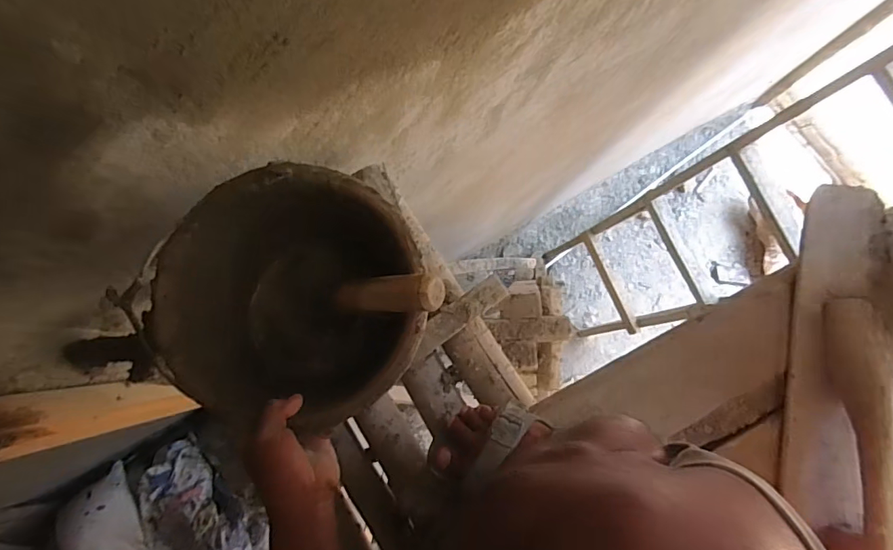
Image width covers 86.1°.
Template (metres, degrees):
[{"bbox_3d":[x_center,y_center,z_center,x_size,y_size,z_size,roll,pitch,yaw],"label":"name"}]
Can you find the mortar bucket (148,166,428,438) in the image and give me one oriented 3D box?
[{"bbox_3d":[-0.152,0.029,0.549,0.240,0.209,0.249,0,82,-2],"label":"mortar bucket"}]

